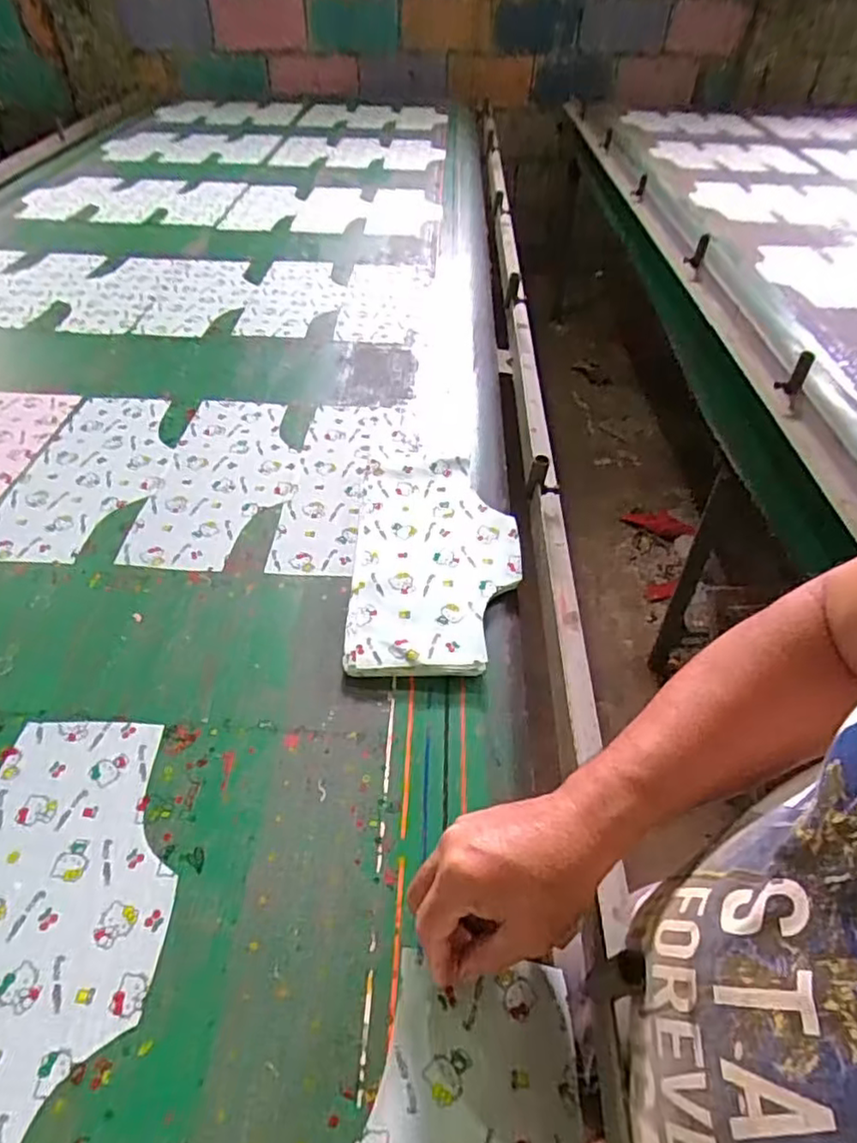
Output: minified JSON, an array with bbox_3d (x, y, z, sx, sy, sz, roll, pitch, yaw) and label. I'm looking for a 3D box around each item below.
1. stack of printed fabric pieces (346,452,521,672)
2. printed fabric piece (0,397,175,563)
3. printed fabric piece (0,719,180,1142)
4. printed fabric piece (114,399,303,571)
[{"bbox_3d":[0.009,-0.024,0.686,0.170,0.017,0.310,-1,44,1],"label":"stack of printed fabric pieces"},{"bbox_3d":[-0.412,-0.127,0.795,0.162,0.005,0.319,0,44,1],"label":"printed fabric piece"},{"bbox_3d":[-0.264,0.245,0.431,0.163,0.005,0.320,1,44,2],"label":"printed fabric piece"},{"bbox_3d":[-0.247,-0.123,0.794,0.164,0.007,0.325,0,44,1],"label":"printed fabric piece"}]

